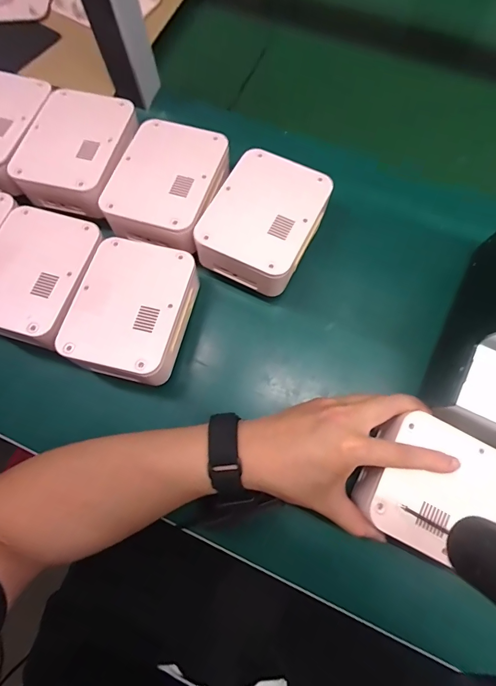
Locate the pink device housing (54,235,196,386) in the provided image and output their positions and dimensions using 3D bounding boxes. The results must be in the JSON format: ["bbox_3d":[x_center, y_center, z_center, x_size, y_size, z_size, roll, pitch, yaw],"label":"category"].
[{"bbox_3d":[-0.109,-0.032,0.350,0.100,0.042,0.128,12,72,4],"label":"pink device housing"}]

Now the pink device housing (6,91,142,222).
[{"bbox_3d":[-0.180,-0.207,0.394,0.104,0.039,0.130,14,72,5],"label":"pink device housing"}]

